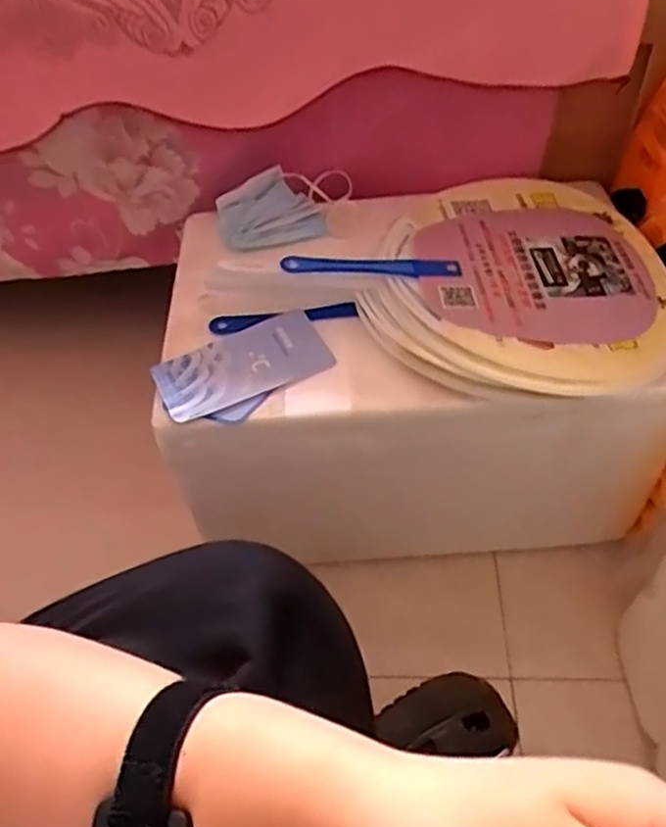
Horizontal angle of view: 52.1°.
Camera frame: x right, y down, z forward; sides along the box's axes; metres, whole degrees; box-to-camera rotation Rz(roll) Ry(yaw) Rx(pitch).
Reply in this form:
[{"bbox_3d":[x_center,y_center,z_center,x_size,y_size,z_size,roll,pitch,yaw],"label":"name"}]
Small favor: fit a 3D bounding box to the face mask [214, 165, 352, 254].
[{"bbox_3d":[-0.040,-0.184,0.596,0.122,0.031,0.086,-12,51,-5],"label":"face mask"}]

